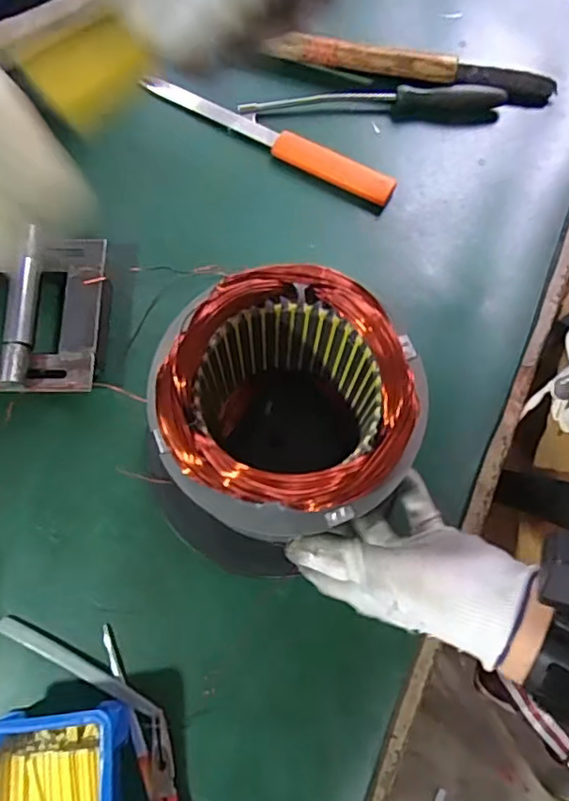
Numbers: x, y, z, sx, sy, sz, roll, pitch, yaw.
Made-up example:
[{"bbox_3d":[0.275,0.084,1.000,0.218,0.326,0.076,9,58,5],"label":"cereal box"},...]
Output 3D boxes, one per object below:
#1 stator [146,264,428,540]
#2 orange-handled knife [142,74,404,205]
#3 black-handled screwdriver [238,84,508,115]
[{"bbox_3d":[0.001,0.010,0.382,0.136,0.164,0.130,0,74,-1],"label":"stator"},{"bbox_3d":[-0.012,-0.242,0.550,0.245,0.026,0.024,29,75,7],"label":"orange-handled knife"},{"bbox_3d":[0.084,-0.286,0.560,0.247,0.022,0.025,-3,74,-2],"label":"black-handled screwdriver"}]

